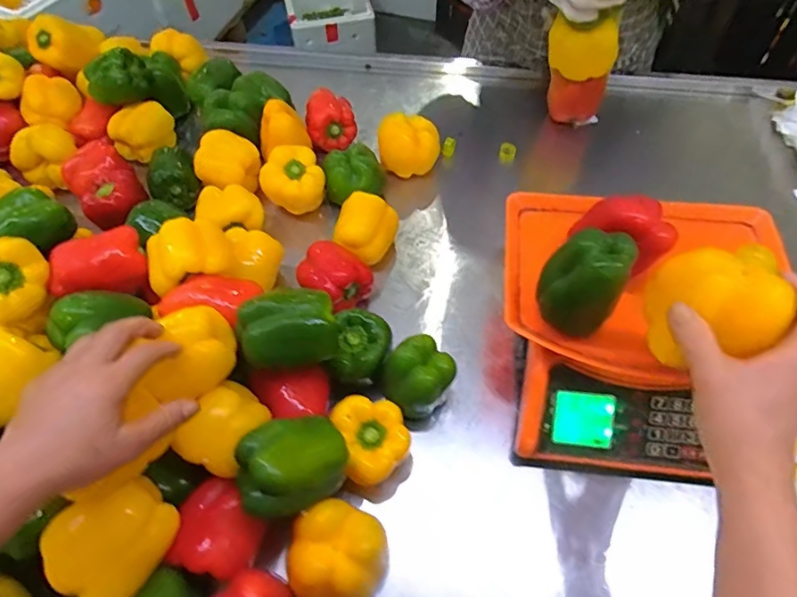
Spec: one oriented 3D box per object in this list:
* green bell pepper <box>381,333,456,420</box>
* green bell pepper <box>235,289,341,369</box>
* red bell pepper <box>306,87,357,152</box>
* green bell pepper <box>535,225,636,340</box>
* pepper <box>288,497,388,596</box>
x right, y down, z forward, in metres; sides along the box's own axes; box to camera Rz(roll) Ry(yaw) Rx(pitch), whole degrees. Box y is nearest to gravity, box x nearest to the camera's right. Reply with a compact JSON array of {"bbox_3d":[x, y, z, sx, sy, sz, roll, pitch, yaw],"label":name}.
[{"bbox_3d":[0.021,0.089,0.559,0.066,0.072,0.075,28,62,19],"label":"green bell pepper"},{"bbox_3d":[-0.109,0.032,0.519,0.099,0.064,0.063,-9,57,-4],"label":"green bell pepper"},{"bbox_3d":[-0.108,-0.291,0.820,0.075,0.074,0.079,-11,57,-6],"label":"red bell pepper"},{"bbox_3d":[0.167,-0.015,0.473,0.067,0.086,0.055,19,59,14],"label":"green bell pepper"},{"bbox_3d":[-0.052,0.230,0.463,0.077,0.066,0.081,-1,56,1],"label":"pepper"}]

